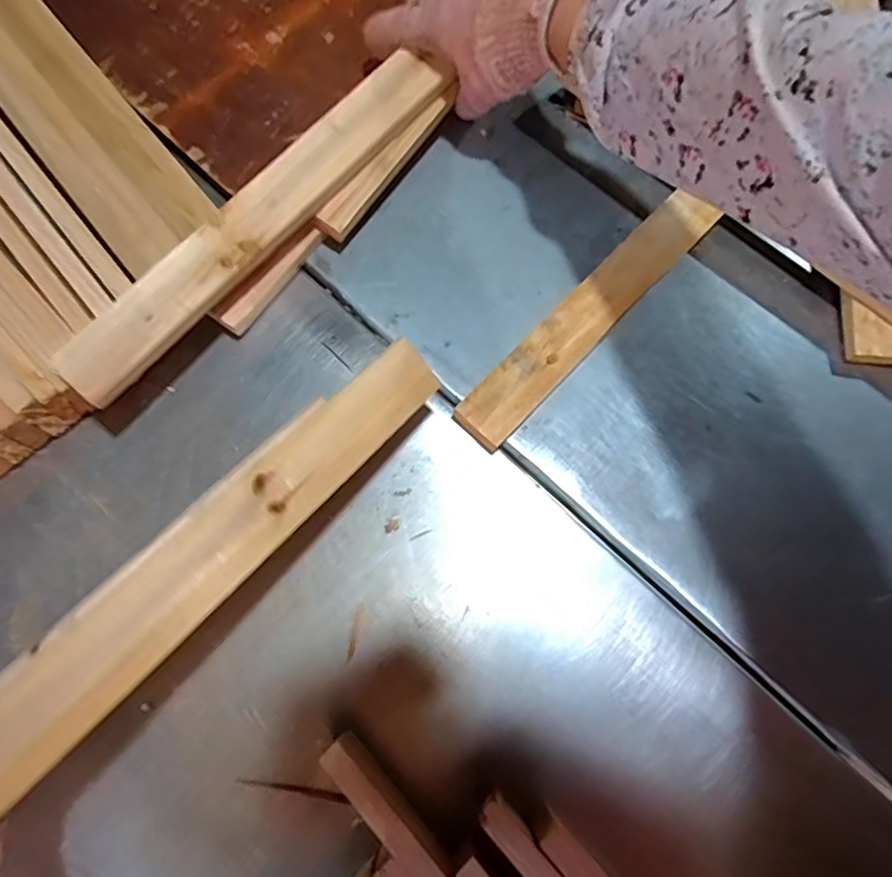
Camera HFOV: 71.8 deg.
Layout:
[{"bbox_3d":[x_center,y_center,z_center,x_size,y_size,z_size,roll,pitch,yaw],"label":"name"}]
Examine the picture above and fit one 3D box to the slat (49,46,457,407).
[{"bbox_3d":[-0.122,-0.152,0.413,0.042,0.010,0.322,43,75,-8],"label":"slat"}]

